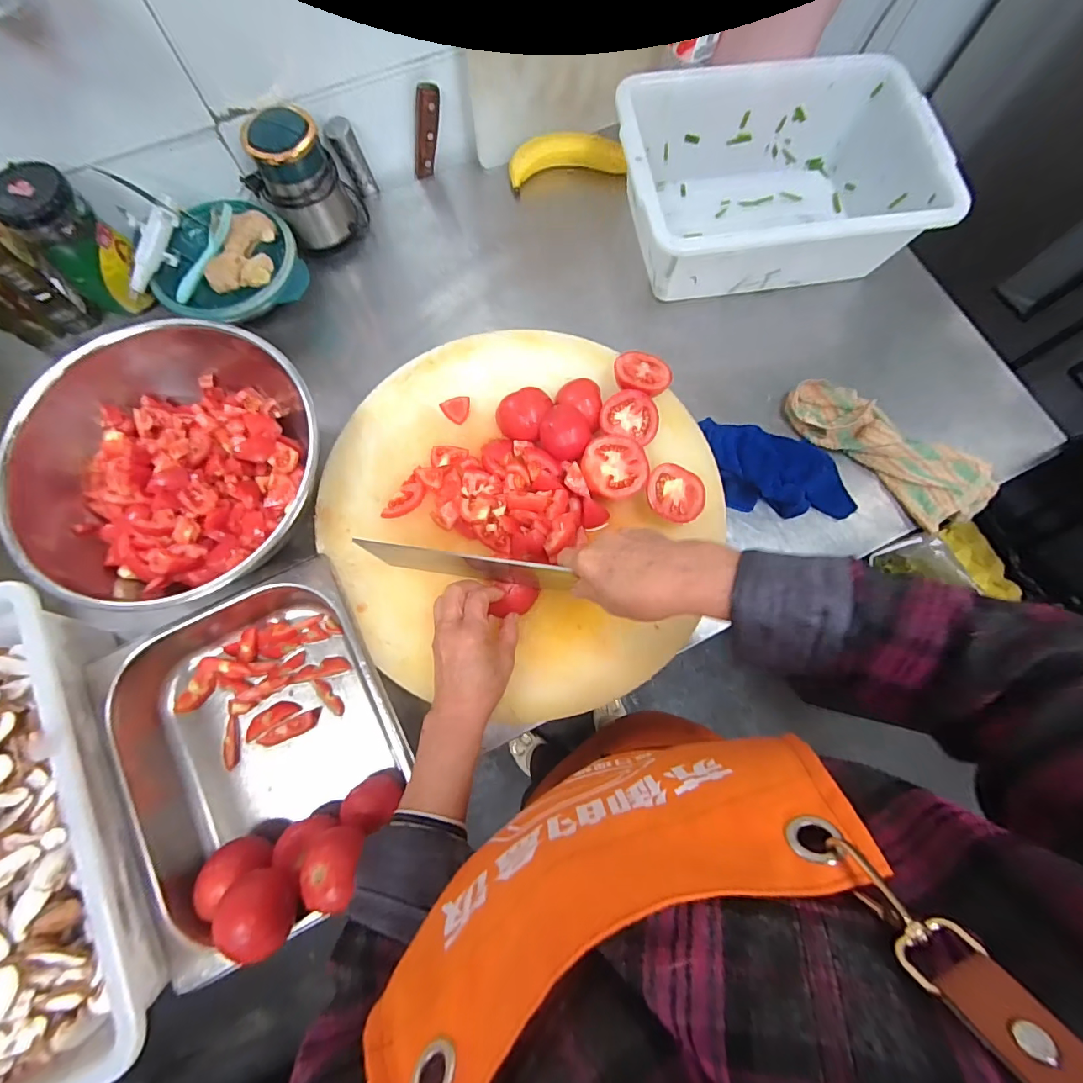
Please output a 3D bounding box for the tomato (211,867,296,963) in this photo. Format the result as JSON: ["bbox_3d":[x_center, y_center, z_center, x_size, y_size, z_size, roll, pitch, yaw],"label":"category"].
[{"bbox_3d":[-0.251,0.330,0.425,0.055,0.054,0.066,-41,80,-10],"label":"tomato"}]

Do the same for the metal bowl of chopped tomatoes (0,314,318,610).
[{"bbox_3d":[-0.382,-0.083,0.521,0.295,0.102,0.286,0,76,-1],"label":"metal bowl of chopped tomatoes"}]

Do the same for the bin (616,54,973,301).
[{"bbox_3d":[0.300,-0.487,0.657,0.391,0.133,0.264,-7,76,-3],"label":"bin"}]

